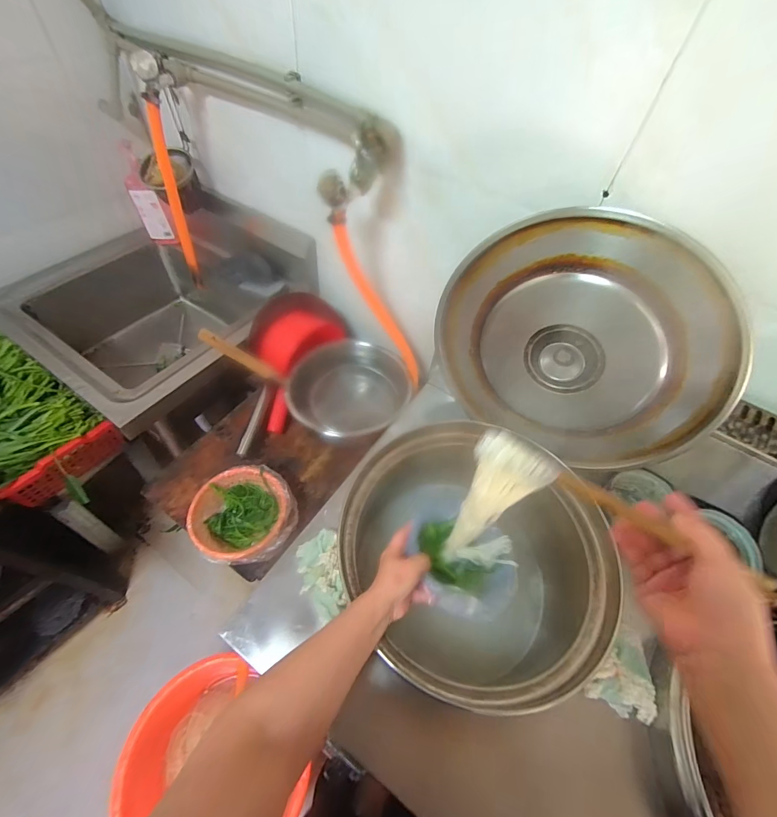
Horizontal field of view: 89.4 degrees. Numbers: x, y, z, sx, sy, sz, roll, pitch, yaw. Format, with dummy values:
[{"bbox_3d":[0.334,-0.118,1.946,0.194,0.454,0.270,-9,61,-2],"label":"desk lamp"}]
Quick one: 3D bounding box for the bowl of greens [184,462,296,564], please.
[{"bbox_3d":[-0.280,0.211,0.765,0.187,0.074,0.173,3,54,-4],"label":"bowl of greens"}]

